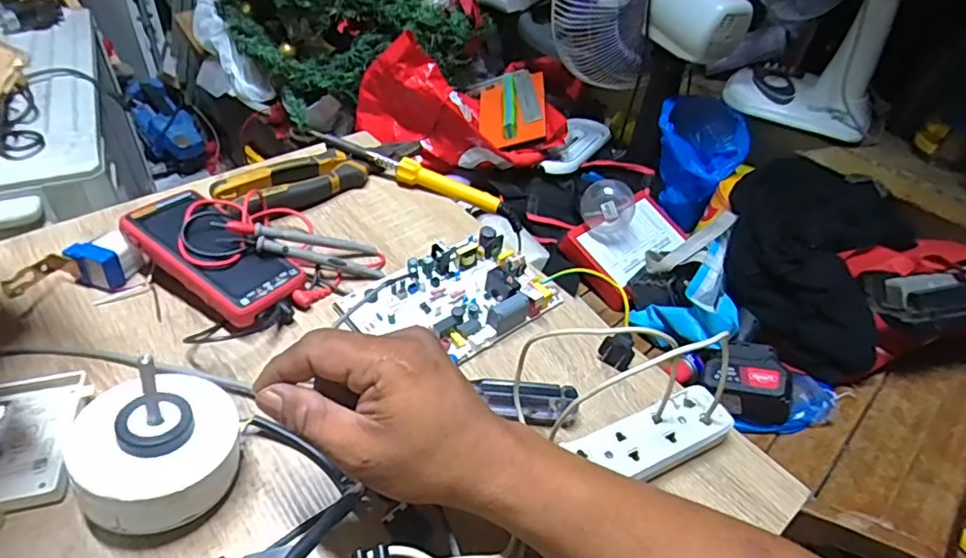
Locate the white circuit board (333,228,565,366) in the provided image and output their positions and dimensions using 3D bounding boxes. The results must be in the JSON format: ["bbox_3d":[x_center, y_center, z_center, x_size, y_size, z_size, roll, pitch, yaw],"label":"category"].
[{"bbox_3d":[-0.026,0.012,0.500,0.169,0.031,0.114,-25,52,-30],"label":"white circuit board"}]

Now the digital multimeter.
[{"bbox_3d":[-0.229,-0.023,0.483,0.142,0.036,0.079,30,47,22],"label":"digital multimeter"}]

